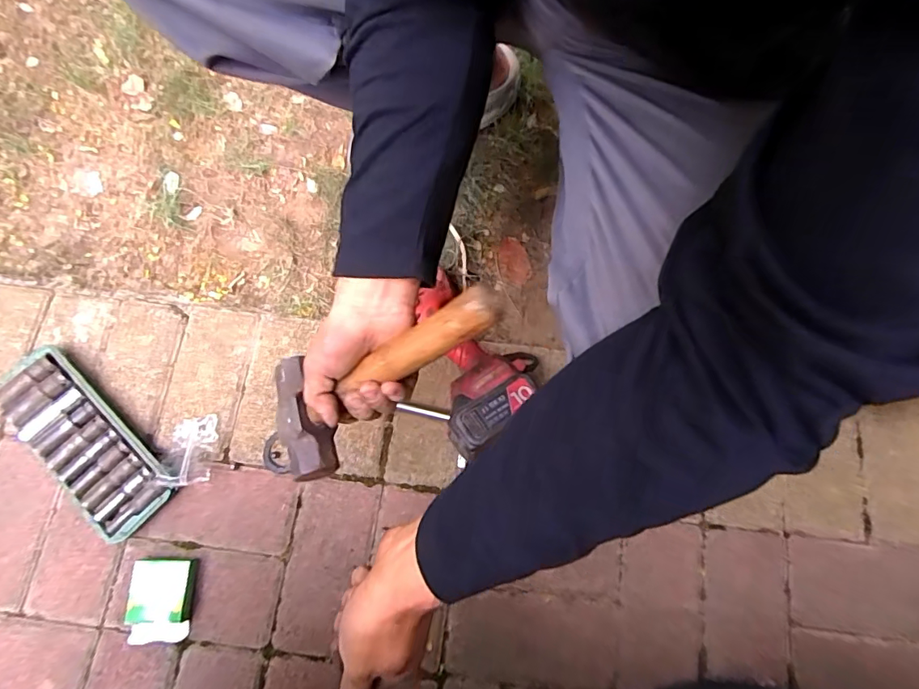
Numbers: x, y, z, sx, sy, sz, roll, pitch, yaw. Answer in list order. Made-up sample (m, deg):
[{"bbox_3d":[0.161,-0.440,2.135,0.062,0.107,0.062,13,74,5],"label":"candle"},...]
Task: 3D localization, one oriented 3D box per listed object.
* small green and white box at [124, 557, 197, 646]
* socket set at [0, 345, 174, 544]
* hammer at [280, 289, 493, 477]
[{"bbox_3d":[-0.349,0.300,0.578,0.067,0.028,0.091,1,75,0],"label":"small green and white box"},{"bbox_3d":[-0.472,0.120,0.616,0.264,0.035,0.105,41,78,10],"label":"socket set"},{"bbox_3d":[-0.074,0.020,0.415,0.264,0.033,0.115,-33,73,34],"label":"hammer"}]

